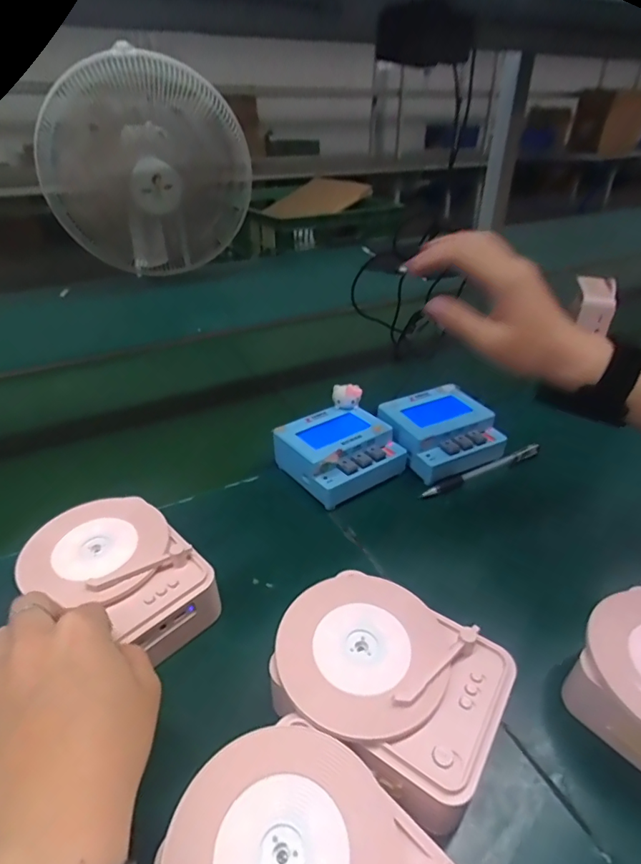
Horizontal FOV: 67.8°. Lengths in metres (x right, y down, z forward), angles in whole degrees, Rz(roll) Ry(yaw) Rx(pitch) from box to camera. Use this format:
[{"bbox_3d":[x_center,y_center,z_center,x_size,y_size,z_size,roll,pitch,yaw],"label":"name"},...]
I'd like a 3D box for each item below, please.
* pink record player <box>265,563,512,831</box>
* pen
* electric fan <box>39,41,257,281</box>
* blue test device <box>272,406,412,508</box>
[{"bbox_3d":[0.038,0.154,0.292,0.128,0.052,0.102,19,39,26],"label":"pink record player"},{"bbox_3d":[0.171,0.042,0.495,0.155,0.016,0.013,-17,38,-23],"label":"pen"},{"bbox_3d":[-0.343,-0.565,1.057,0.358,0.412,0.334,-5,35,-6],"label":"electric fan"},{"bbox_3d":[0.020,0.022,0.489,0.101,0.051,0.103,-23,41,-30],"label":"blue test device"}]

